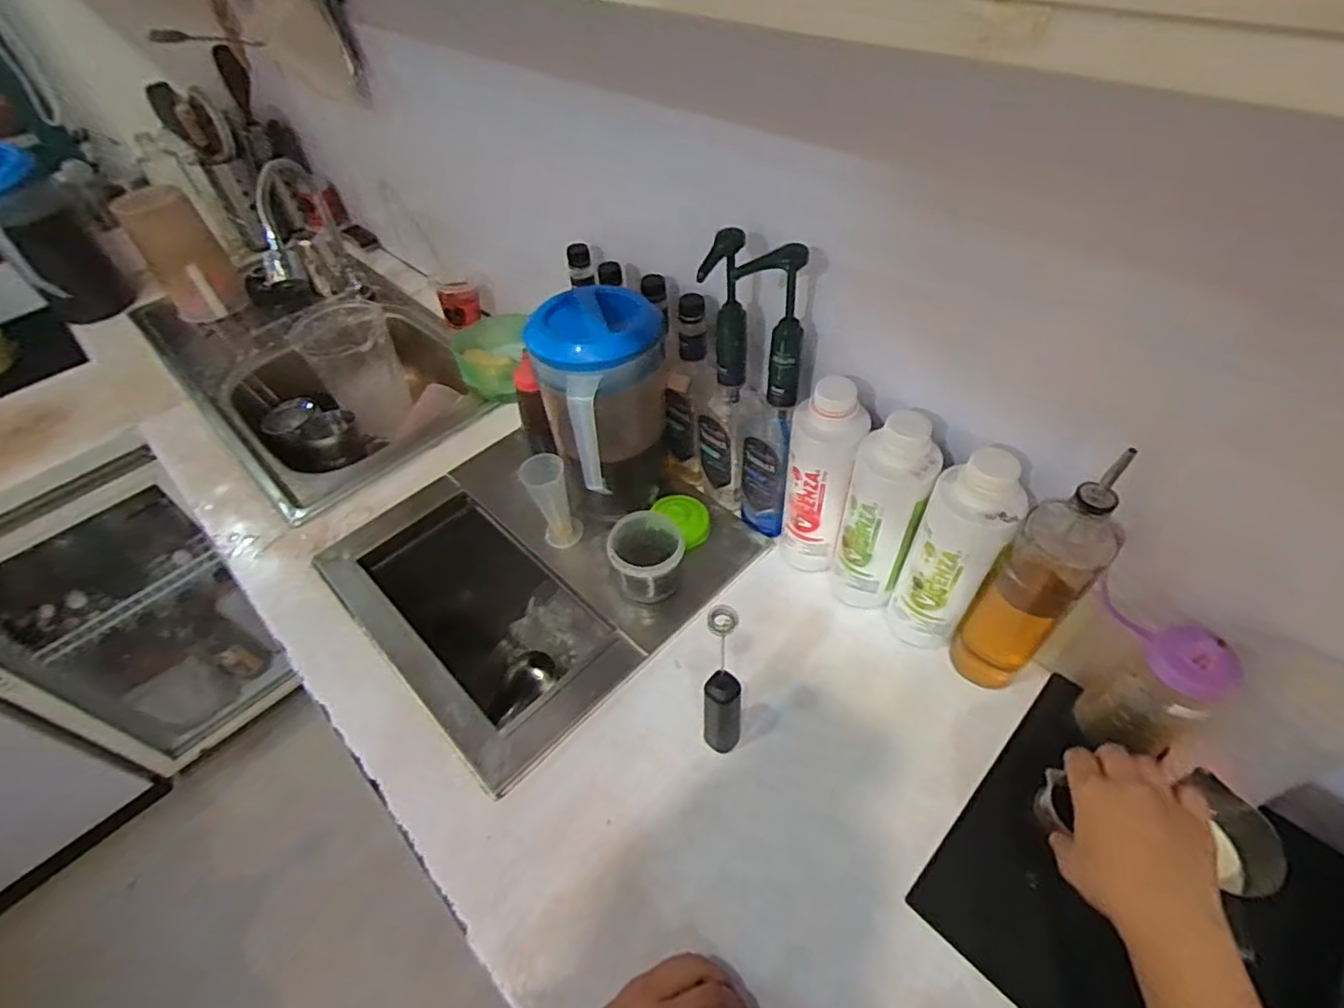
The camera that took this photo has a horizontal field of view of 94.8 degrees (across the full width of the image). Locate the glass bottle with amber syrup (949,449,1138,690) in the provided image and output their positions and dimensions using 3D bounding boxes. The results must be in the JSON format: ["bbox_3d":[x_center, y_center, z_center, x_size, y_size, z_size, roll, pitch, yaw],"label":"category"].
[{"bbox_3d":[0.336,0.080,0.575,0.066,0.284,0.073,-35,55,-24],"label":"glass bottle with amber syrup"}]

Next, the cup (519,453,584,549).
[{"bbox_3d":[-0.152,0.001,0.787,0.055,0.137,0.044,-21,51,-14],"label":"cup"}]

